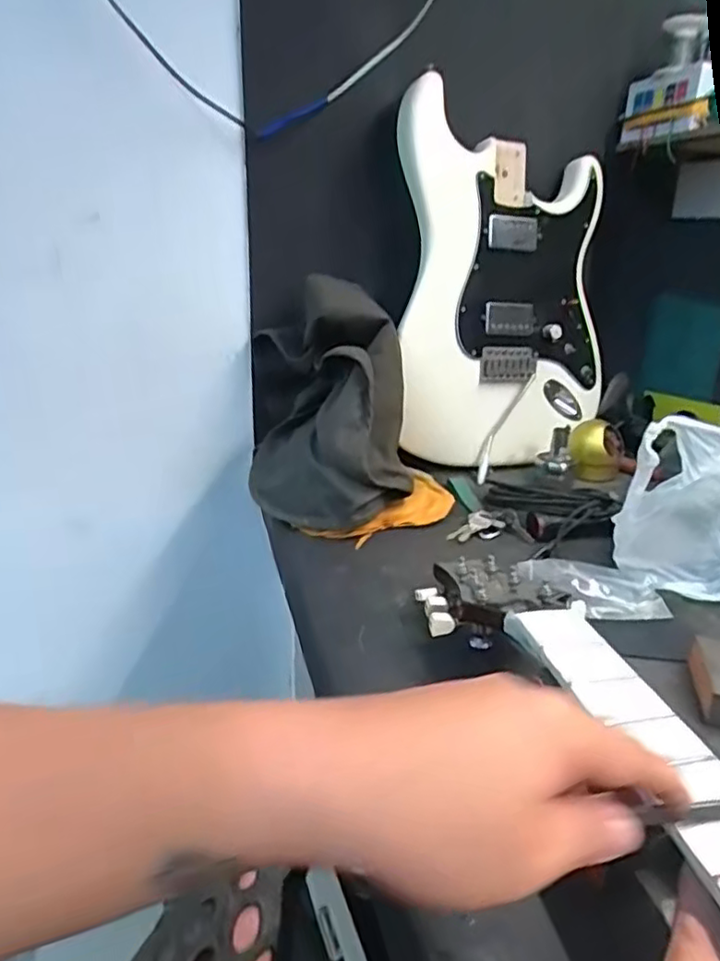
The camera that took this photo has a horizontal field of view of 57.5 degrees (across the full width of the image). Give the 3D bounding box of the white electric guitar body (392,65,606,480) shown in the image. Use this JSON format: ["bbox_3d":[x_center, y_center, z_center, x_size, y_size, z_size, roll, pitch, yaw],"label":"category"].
[{"bbox_3d":[0.186,-0.239,0.815,0.281,0.445,0.058,-6,11,-15],"label":"white electric guitar body"}]

